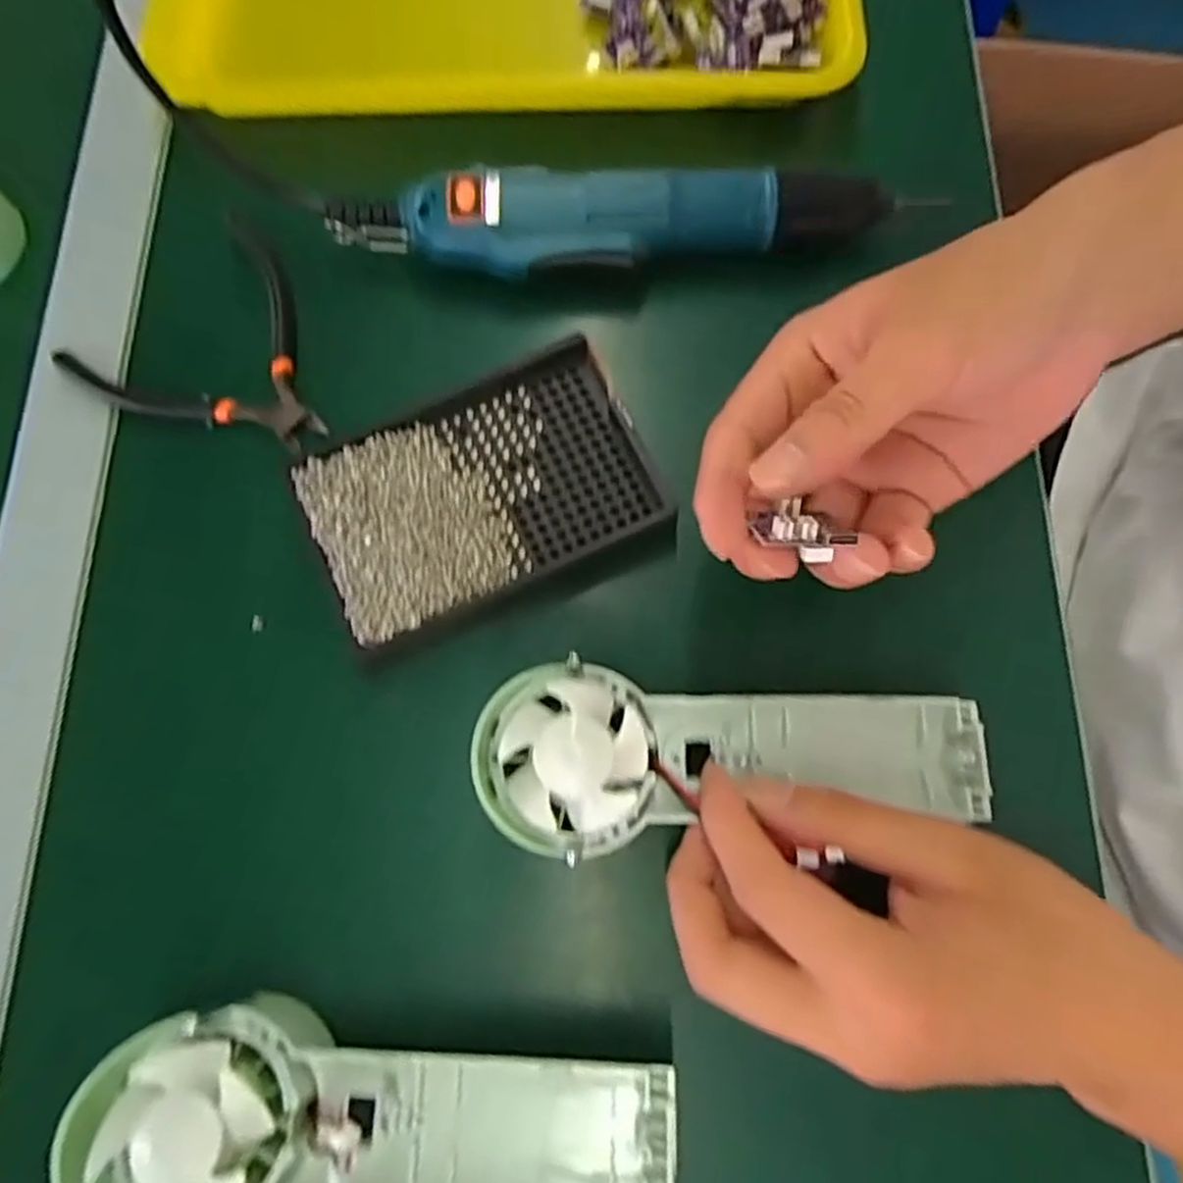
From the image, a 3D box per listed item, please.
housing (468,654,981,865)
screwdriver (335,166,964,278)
[{"bbox_3d":[0.049,0.057,0.262,0.174,0.025,0.060,2,75,-7],"label":"housing"},{"bbox_3d":[0.012,-0.160,0.330,0.245,0.036,0.037,-1,75,0],"label":"screwdriver"}]

